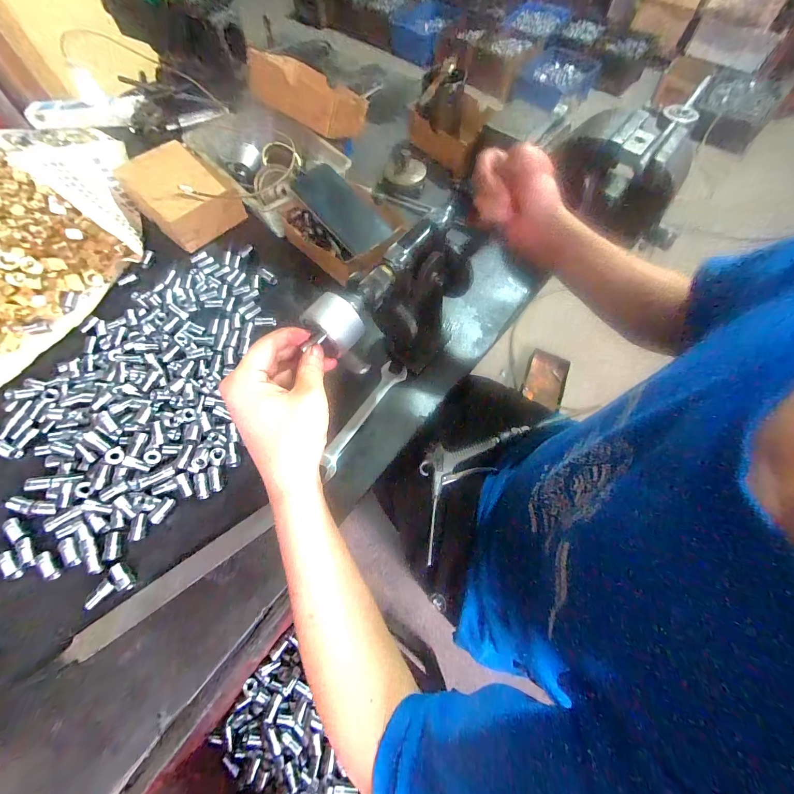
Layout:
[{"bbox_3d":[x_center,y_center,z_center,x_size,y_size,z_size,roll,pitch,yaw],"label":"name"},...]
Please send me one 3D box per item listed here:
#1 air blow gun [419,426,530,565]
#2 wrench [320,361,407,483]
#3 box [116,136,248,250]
[{"bbox_3d":[0.089,0.110,0.504,0.096,0.027,0.237,39,71,14],"label":"air blow gun"},{"bbox_3d":[-0.040,0.023,0.415,0.030,0.007,0.161,28,67,12],"label":"wrench"},{"bbox_3d":[-0.345,-0.325,0.534,0.121,0.052,0.184,-42,72,-18],"label":"box"}]

